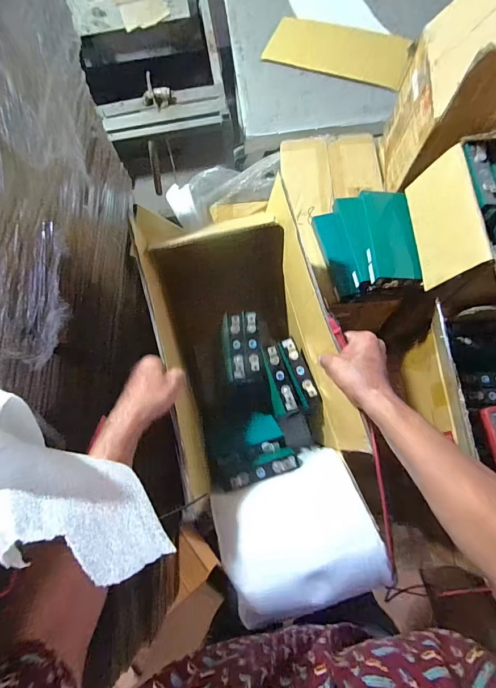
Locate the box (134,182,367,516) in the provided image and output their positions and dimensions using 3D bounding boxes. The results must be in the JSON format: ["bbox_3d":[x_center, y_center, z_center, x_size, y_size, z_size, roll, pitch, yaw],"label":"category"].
[{"bbox_3d":[-0.008,0.014,0.659,0.260,0.294,0.463,-16,72,-3],"label":"box"}]

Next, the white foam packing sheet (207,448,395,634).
[{"bbox_3d":[0.076,0.299,0.534,0.227,0.047,0.202,-21,72,-5],"label":"white foam packing sheet"}]

